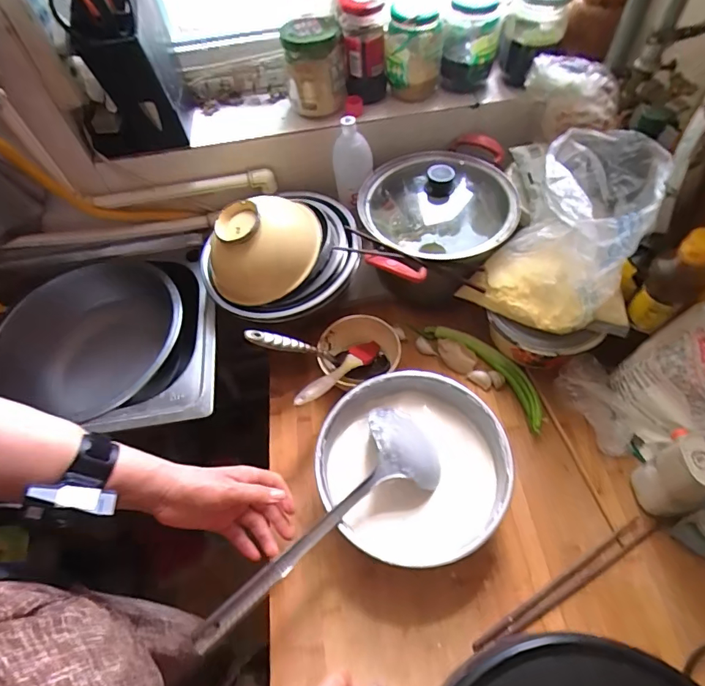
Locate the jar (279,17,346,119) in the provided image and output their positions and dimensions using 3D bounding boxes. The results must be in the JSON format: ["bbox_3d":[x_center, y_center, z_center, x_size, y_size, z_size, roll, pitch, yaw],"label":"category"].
[{"bbox_3d":[-0.058,-0.415,0.691,0.093,0.109,0.107,-3,58,2],"label":"jar"}]

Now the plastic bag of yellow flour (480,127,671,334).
[{"bbox_3d":[0.278,-0.148,0.569,0.144,0.163,0.200,27,64,19],"label":"plastic bag of yellow flour"}]

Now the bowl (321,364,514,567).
[{"bbox_3d":[0.073,0.152,0.559,0.215,0.080,0.218,-2,58,3],"label":"bowl"}]

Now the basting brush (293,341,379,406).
[{"bbox_3d":[-0.018,0.040,0.633,0.032,0.019,0.191,30,35,20],"label":"basting brush"}]

